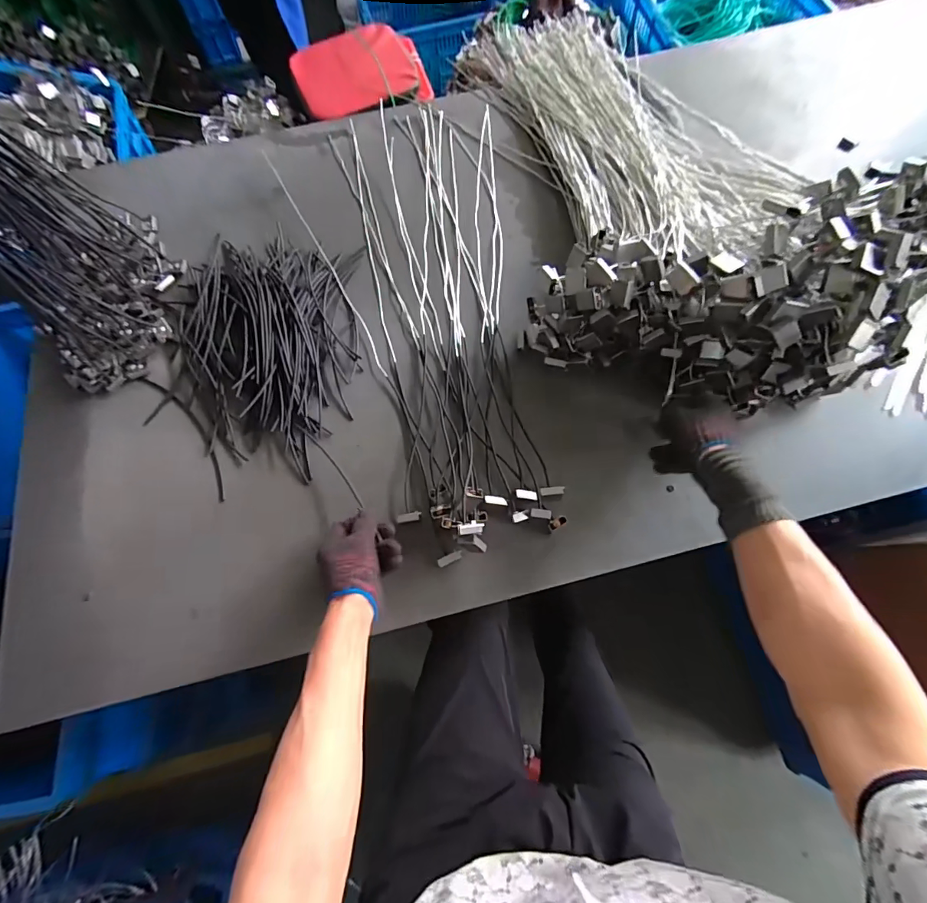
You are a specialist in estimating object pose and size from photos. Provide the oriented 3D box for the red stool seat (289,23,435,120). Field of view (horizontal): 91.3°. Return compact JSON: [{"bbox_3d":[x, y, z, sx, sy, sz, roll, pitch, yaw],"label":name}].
[{"bbox_3d":[-0.256,-0.941,1.117,0.310,0.057,0.283,-19,71,-5],"label":"red stool seat"}]

